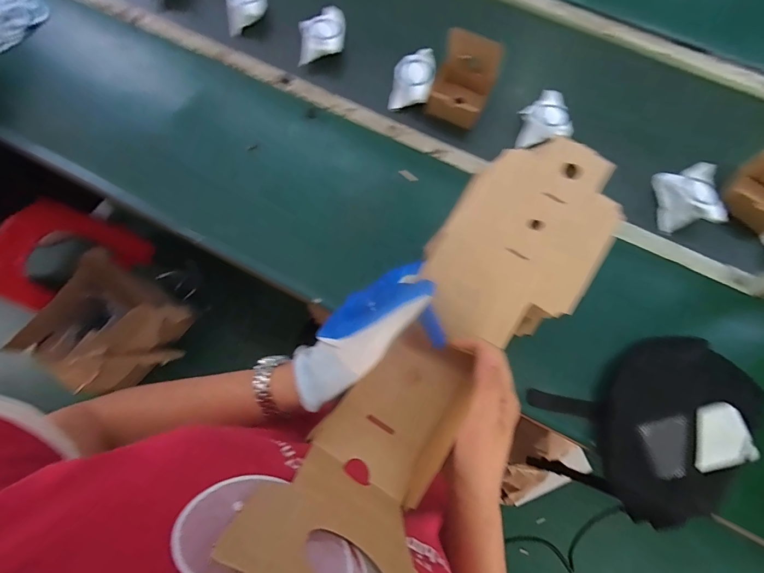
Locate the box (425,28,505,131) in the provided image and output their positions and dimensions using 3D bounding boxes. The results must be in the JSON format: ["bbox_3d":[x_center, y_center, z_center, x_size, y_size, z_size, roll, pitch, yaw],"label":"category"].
[{"bbox_3d":[0.148,-0.377,0.686,0.105,0.118,0.096,26,75,6],"label":"box"}]

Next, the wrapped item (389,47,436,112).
[{"bbox_3d":[0.060,-0.401,0.724,0.078,0.055,0.104,10,74,2],"label":"wrapped item"}]

